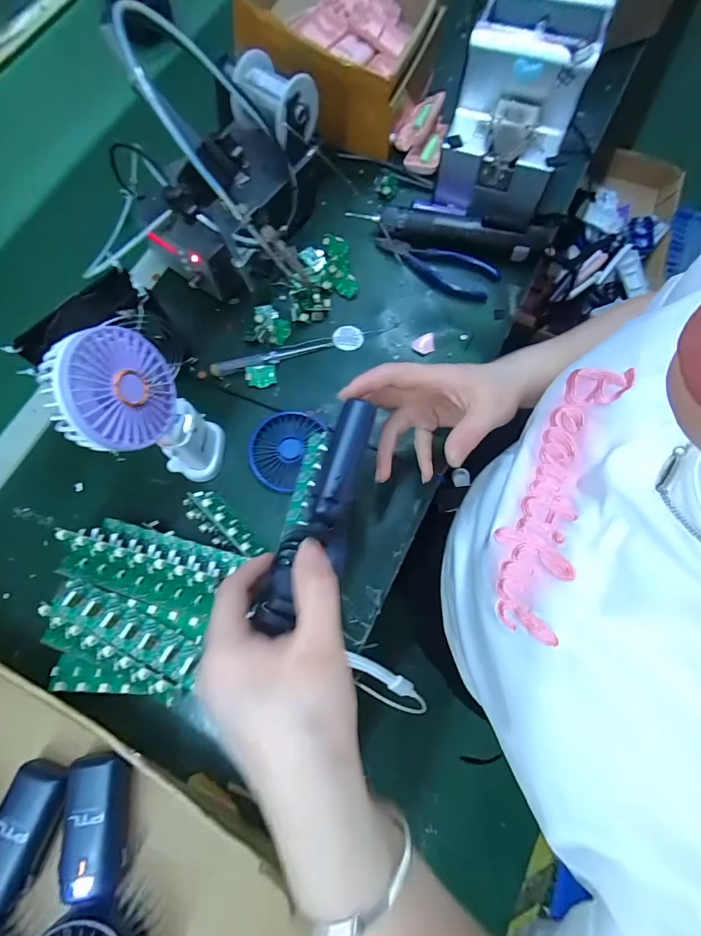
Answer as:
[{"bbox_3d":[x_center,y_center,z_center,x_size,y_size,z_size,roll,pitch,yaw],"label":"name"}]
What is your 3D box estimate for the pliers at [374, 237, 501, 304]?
[{"bbox_3d":[0.105,-0.250,0.503,0.150,0.013,0.051,23,75,7],"label":"pliers"}]

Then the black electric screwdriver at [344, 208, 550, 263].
[{"bbox_3d":[0.120,-0.292,0.497,0.231,0.038,0.036,14,74,5],"label":"black electric screwdriver"}]

